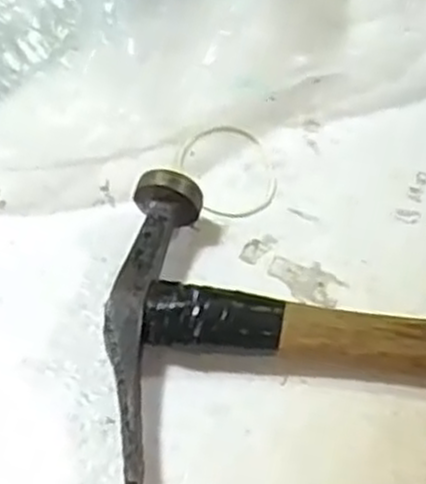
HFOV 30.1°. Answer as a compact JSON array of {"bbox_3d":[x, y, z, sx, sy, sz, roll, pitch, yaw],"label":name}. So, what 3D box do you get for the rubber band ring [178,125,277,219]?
[{"bbox_3d":[0.008,-0.032,0.359,0.041,0.004,0.052,-19,59,-16],"label":"rubber band ring"}]

